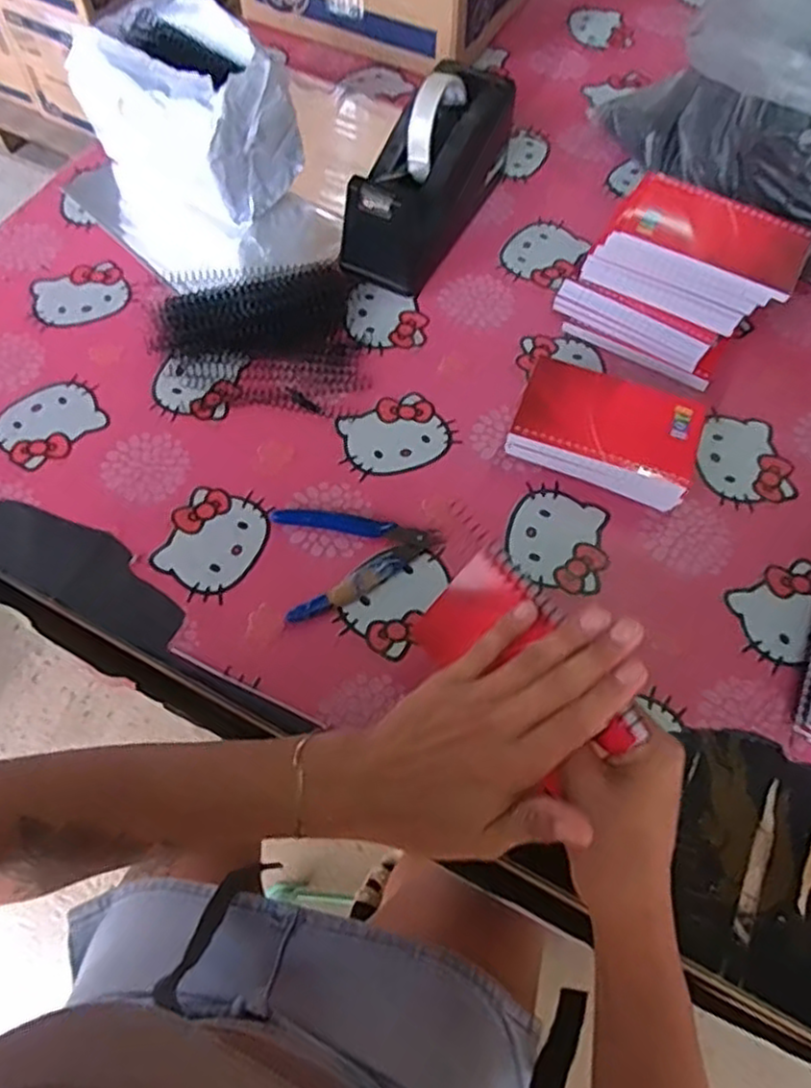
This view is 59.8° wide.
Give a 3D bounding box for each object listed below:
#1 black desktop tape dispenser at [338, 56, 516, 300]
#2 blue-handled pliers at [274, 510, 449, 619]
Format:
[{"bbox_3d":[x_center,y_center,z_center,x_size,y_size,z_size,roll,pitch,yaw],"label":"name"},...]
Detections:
[{"bbox_3d":[0.021,-0.326,0.615,0.075,0.112,0.202,28,65,13],"label":"black desktop tape dispenser"},{"bbox_3d":[-0.041,-0.004,0.505,0.117,0.012,0.087,-23,65,-13],"label":"blue-handled pliers"}]

